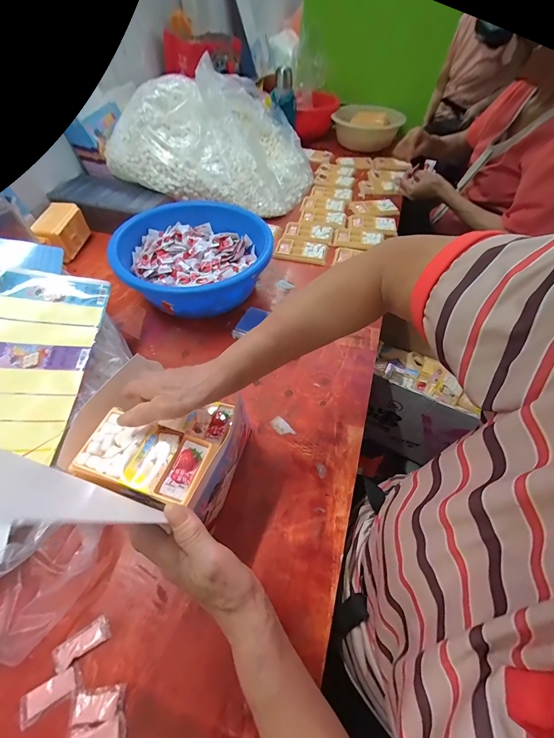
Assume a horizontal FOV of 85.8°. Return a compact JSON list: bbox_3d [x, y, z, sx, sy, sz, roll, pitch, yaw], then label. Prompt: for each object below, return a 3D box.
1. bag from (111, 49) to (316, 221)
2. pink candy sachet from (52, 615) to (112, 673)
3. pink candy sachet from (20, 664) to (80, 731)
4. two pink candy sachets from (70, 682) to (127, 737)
[{"bbox_3d":[-0.166,-0.735,0.938,0.553,0.217,0.607,4,54,1],"label":"bag"},{"bbox_3d":[-0.215,0.302,0.328,0.054,0.004,0.023,-29,60,-21],"label":"pink candy sachet"},{"bbox_3d":[-0.234,0.333,0.306,0.054,0.004,0.025,-27,59,-20],"label":"pink candy sachet"},{"bbox_3d":[-0.177,0.349,0.297,0.048,0.005,0.048,-12,55,-10],"label":"two pink candy sachets"}]

